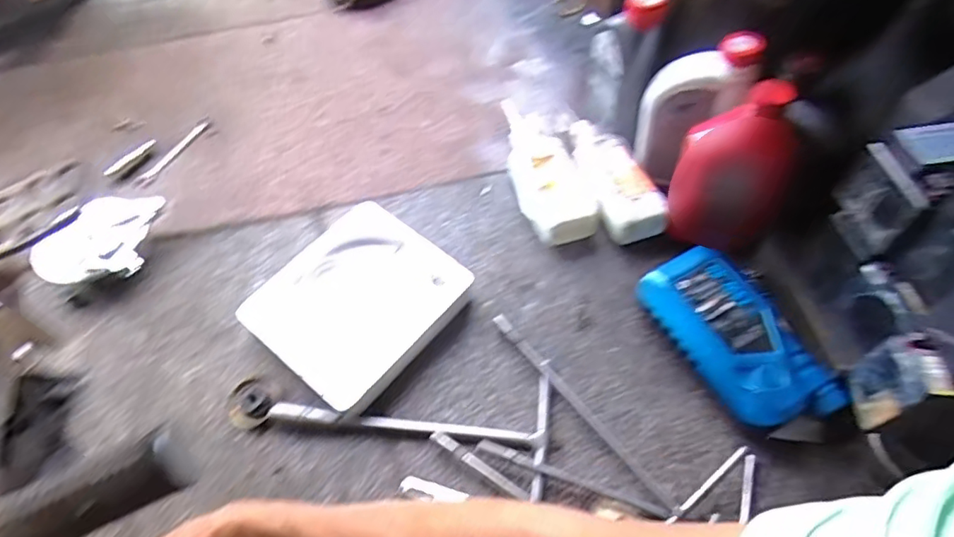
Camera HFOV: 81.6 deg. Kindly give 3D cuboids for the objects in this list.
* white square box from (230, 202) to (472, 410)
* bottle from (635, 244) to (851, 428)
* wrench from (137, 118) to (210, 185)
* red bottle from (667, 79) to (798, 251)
[{"bbox_3d":[-0.155,0.040,0.719,0.229,0.047,0.237,36,66,24],"label":"white square box"},{"bbox_3d":[0.298,0.085,0.650,0.124,0.061,0.227,-23,58,-11],"label":"bottle"},{"bbox_3d":[-0.513,-0.199,0.933,0.025,0.009,0.162,22,61,18],"label":"wrench"},{"bbox_3d":[0.306,-0.116,0.668,0.116,0.214,0.065,-4,56,2],"label":"red bottle"}]

